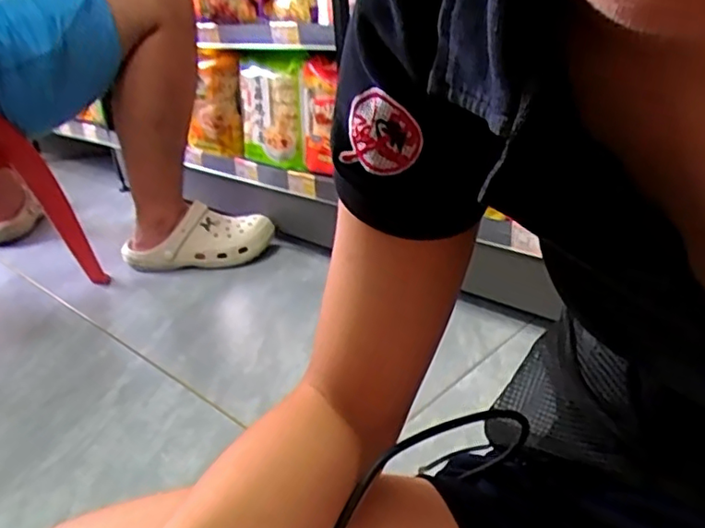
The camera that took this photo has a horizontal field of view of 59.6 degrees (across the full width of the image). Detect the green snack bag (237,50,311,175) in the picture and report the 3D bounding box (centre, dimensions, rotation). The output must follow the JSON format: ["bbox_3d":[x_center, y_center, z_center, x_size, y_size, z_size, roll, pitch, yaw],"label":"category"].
[{"bbox_3d":[-0.184,-0.339,1.341,0.073,0.222,0.235,-21,28,-30],"label":"green snack bag"}]

